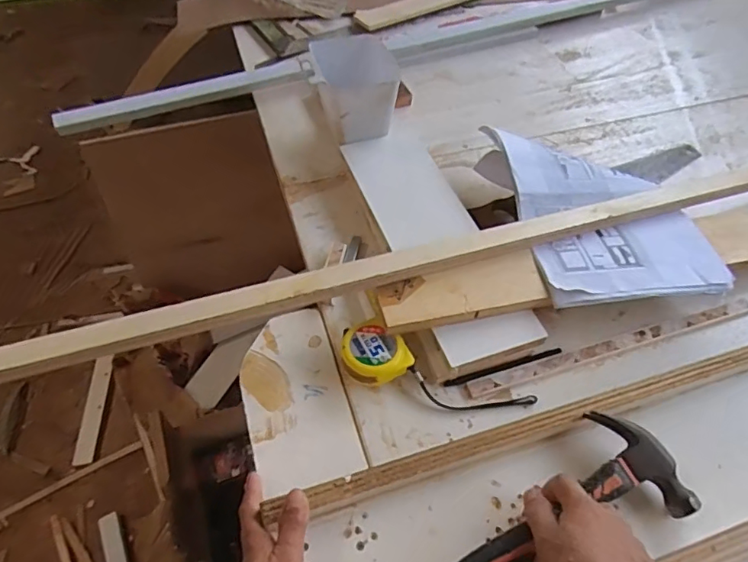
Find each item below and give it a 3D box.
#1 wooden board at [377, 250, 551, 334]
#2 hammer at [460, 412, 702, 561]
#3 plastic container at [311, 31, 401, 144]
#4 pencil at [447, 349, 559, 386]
[{"bbox_3d":[0.093,0.011,0.559,0.174,0.017,0.060,-9,54,-8],"label":"wooden board"},{"bbox_3d":[0.132,0.204,0.433,0.279,0.022,0.097,-24,58,-16],"label":"hammer"},{"bbox_3d":[-0.028,-0.264,0.725,0.105,0.088,0.134,-7,54,-7],"label":"plastic container"},{"bbox_3d":[0.138,0.091,0.563,0.134,0.007,0.007,-14,55,-12],"label":"pencil"}]

